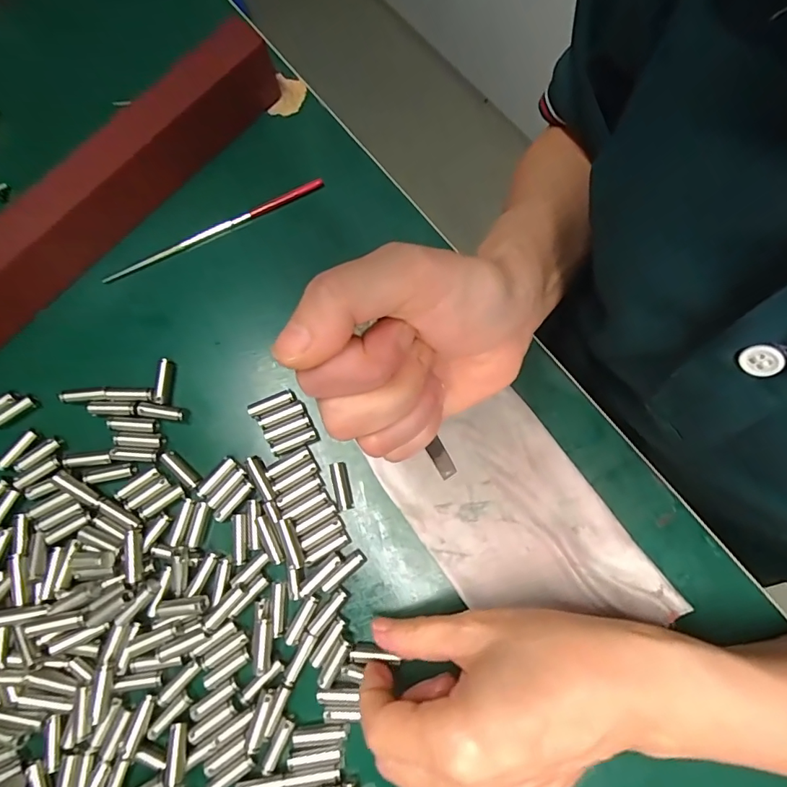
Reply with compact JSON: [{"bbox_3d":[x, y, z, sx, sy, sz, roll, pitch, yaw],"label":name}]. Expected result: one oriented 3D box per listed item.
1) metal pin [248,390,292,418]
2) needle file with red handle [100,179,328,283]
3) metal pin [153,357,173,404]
[{"bbox_3d":[-0.066,0.005,0.251,0.025,0.005,0.008,-21,78,-3],"label":"metal pin"},{"bbox_3d":[-0.103,-0.095,0.271,0.134,0.004,0.004,-27,78,-4],"label":"needle file with red handle"},{"bbox_3d":[-0.125,-0.007,0.253,0.007,0.008,0.024,2,77,2],"label":"metal pin"}]

